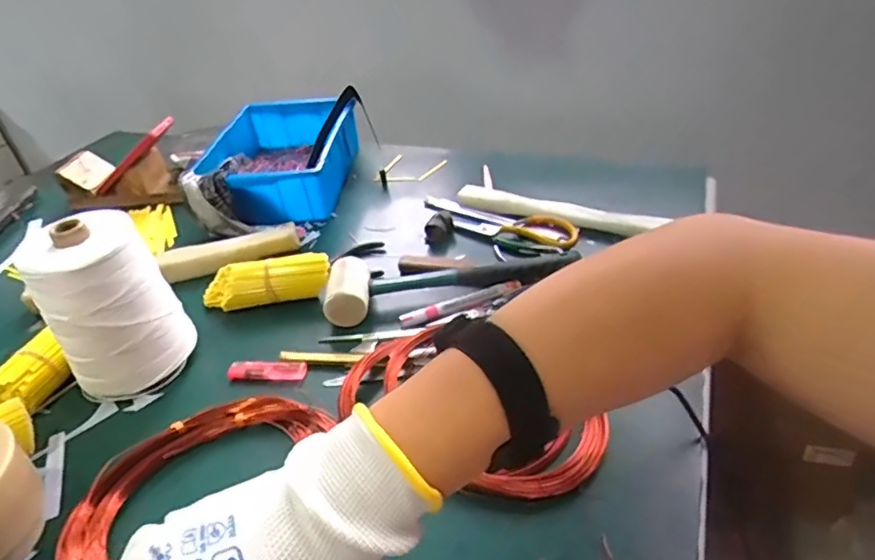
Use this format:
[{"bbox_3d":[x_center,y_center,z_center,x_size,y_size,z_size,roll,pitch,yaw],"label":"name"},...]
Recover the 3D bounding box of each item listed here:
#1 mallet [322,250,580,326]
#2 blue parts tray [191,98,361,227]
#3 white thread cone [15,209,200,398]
[{"bbox_3d":[0.012,-0.009,0.661,0.289,0.051,0.086,-12,37,-7],"label":"mallet"},{"bbox_3d":[-0.248,-0.195,0.914,0.209,0.083,0.306,-3,37,6],"label":"blue parts tray"},{"bbox_3d":[-0.319,0.030,0.560,0.093,0.171,0.092,-5,37,4],"label":"white thread cone"}]

